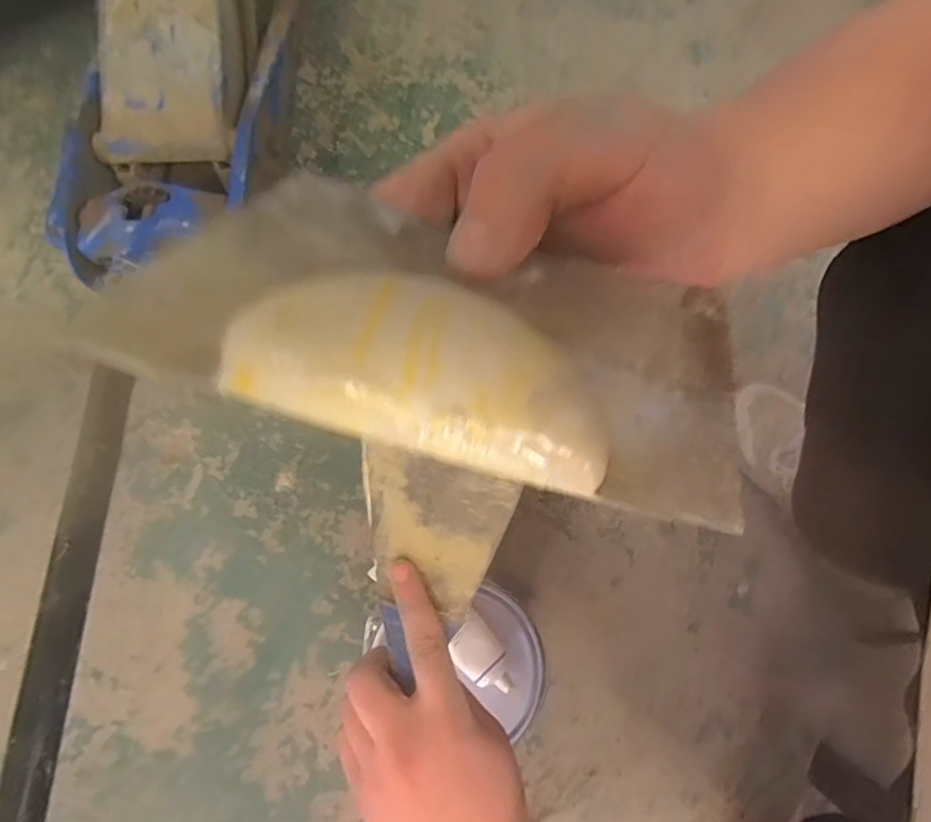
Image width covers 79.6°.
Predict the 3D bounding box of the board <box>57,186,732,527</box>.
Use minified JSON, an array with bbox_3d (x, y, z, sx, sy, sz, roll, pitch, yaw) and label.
[{"bbox_3d":[-0.004,-0.021,0.129,0.134,0.011,0.075,16,48,-1],"label":"board"}]

